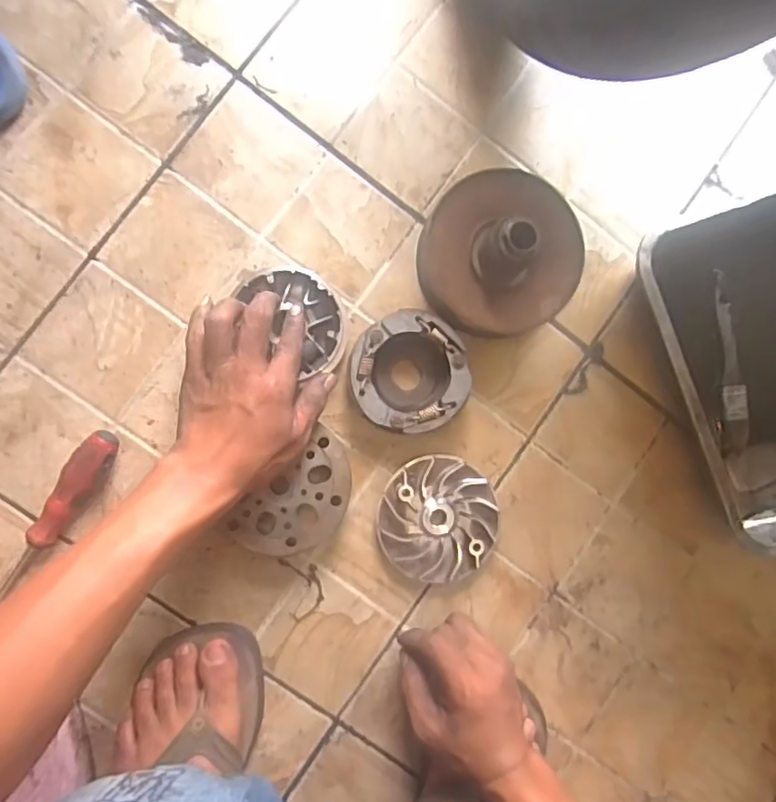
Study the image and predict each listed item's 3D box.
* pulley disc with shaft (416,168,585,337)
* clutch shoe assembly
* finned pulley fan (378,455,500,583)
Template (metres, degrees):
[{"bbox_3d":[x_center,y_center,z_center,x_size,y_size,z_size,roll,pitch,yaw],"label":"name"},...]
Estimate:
[{"bbox_3d":[0.100,-0.125,0.505,0.132,0.080,0.134,0,88,-8],"label":"pulley disc with shaft"},{"bbox_3d":[0.017,-0.023,0.516,0.098,0.036,0.102,0,88,-8],"label":"clutch shoe assembly"},{"bbox_3d":[0.046,0.104,0.524,0.108,0.020,0.103,0,88,-8],"label":"finned pulley fan"}]

